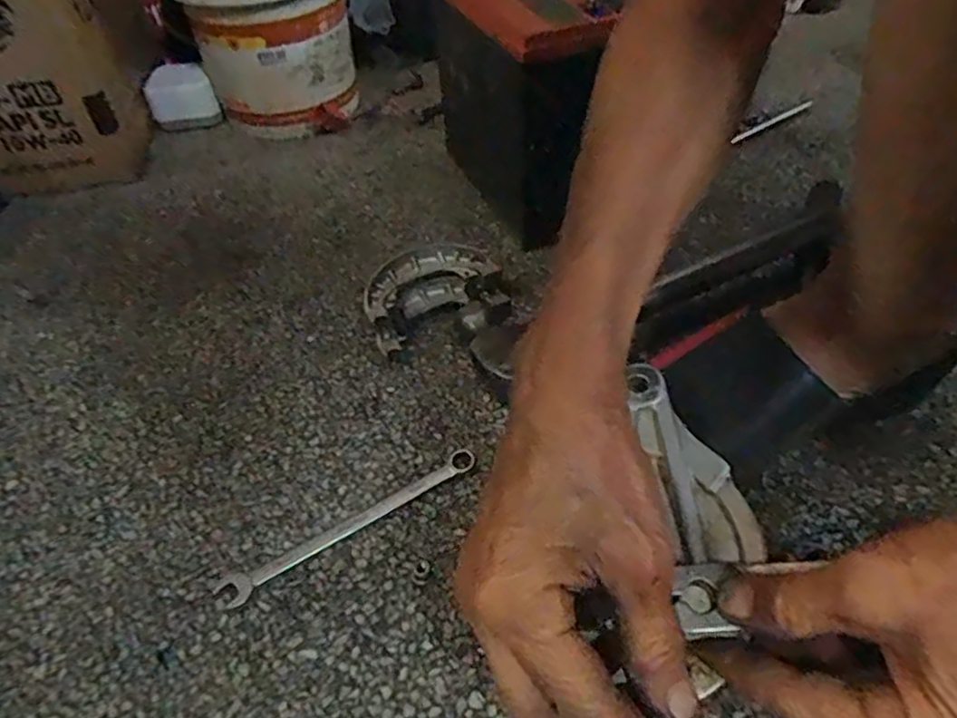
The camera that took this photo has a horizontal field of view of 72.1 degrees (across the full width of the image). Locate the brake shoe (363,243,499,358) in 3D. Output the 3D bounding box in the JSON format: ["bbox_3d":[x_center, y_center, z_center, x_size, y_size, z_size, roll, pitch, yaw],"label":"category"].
[{"bbox_3d":[-0.041,-0.045,0.481,0.095,0.048,0.050,-31,52,-23],"label":"brake shoe"}]

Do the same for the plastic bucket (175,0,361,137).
[{"bbox_3d":[-0.210,-0.344,0.677,0.171,0.177,0.168,-2,46,2],"label":"plastic bucket"}]

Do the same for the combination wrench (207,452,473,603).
[{"bbox_3d":[-0.071,0.093,0.376,0.157,0.004,0.018,-26,50,-19],"label":"combination wrench"}]

